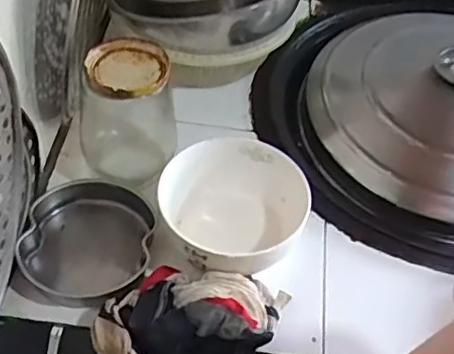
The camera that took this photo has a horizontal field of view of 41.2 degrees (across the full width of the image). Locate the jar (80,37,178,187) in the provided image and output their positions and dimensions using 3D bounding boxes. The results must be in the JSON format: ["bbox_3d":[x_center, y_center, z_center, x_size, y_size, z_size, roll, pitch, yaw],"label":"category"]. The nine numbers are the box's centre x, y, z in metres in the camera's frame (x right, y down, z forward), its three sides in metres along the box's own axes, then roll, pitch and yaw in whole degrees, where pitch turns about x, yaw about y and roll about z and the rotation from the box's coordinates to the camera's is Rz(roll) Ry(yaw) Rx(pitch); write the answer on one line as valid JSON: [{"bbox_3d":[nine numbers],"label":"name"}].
[{"bbox_3d":[-0.108,-0.060,0.671,0.088,0.166,0.087,3,49,-3],"label":"jar"}]

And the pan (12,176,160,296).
[{"bbox_3d":[-0.145,0.076,0.643,0.123,0.066,0.130,6,48,0],"label":"pan"}]

